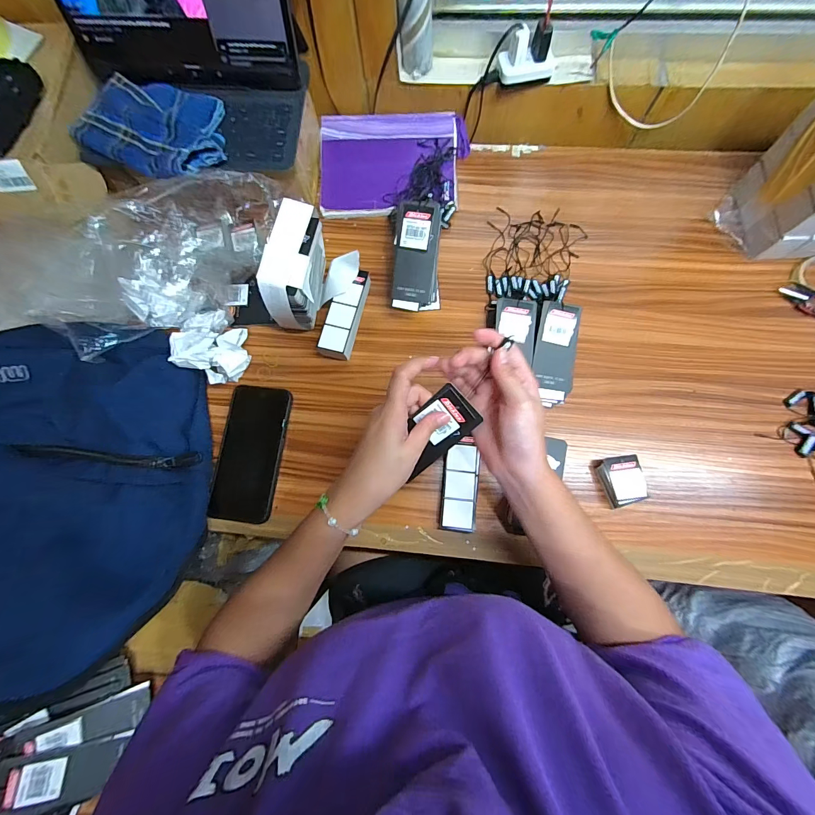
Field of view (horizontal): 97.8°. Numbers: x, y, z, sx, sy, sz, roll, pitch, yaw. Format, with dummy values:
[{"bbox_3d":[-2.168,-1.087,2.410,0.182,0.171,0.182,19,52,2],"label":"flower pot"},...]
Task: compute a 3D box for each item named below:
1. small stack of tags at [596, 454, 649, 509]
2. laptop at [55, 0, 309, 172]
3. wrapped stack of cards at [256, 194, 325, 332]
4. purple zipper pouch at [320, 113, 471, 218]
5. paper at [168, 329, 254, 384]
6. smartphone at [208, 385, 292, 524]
[{"bbox_3d":[0.258,0.087,0.428,0.043,0.024,0.055,-16,77,-2],"label":"small stack of tags"},{"bbox_3d":[-0.268,-0.399,0.383,0.269,0.149,0.180,5,77,3],"label":"laptop"},{"bbox_3d":[-0.141,-0.173,0.460,0.051,0.102,0.138,8,78,3],"label":"wrapped stack of cards"},{"bbox_3d":[-0.020,-0.365,0.530,0.216,0.032,0.146,-2,77,1],"label":"purple zipper pouch"},{"bbox_3d":[-0.243,-0.072,0.454,0.066,0.066,0.078,29,80,7],"label":"paper"},{"bbox_3d":[-0.201,0.057,0.454,0.077,0.009,0.167,7,78,3],"label":"smartphone"}]

